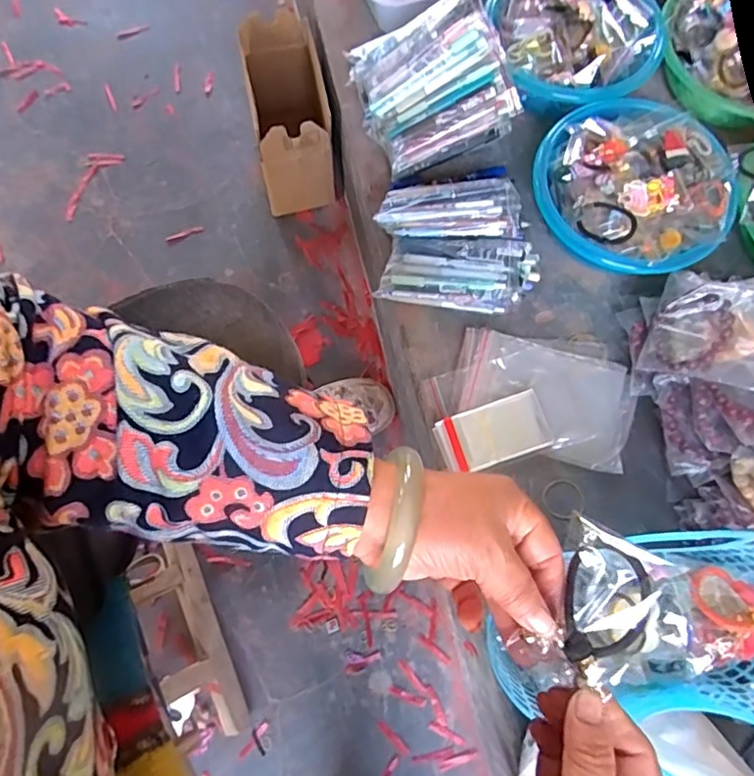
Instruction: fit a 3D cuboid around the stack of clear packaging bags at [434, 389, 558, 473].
[{"bbox_3d":[0.129,0.050,0.616,0.124,0.006,0.066,-18,75,-7],"label":"stack of clear packaging bags"}]

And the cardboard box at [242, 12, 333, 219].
[{"bbox_3d":[-0.135,-0.418,0.862,0.103,0.184,0.219,-9,74,-5],"label":"cardboard box"}]

